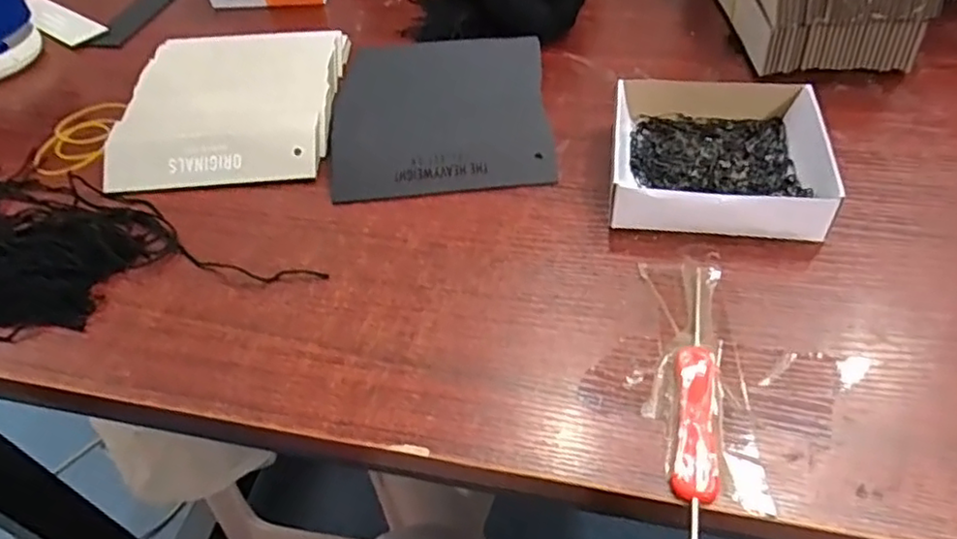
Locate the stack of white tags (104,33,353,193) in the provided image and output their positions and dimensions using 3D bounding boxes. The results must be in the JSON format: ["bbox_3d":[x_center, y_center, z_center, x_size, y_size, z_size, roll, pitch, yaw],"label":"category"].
[{"bbox_3d":[-0.157,-0.104,0.416,0.129,0.025,0.140,-5,45,2],"label":"stack of white tags"}]

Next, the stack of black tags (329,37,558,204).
[{"bbox_3d":[-0.024,-0.097,0.400,0.128,0.023,0.132,-5,45,2],"label":"stack of black tags"}]

